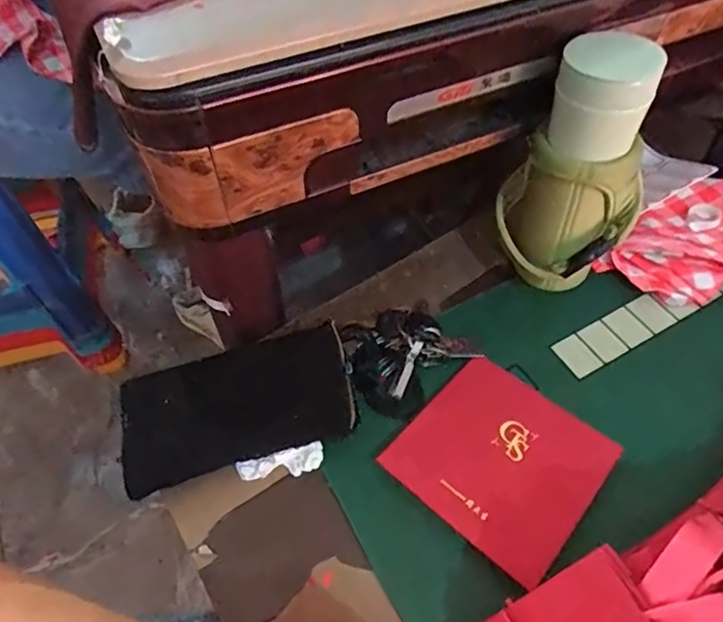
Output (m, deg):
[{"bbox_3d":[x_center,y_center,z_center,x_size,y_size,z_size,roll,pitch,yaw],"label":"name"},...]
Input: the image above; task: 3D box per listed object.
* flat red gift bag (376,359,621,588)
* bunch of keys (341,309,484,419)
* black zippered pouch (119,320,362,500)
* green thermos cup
[{"bbox_3d":[0.112,0.116,0.433,0.139,0.011,0.138,36,62,23],"label":"flat red gift bag"},{"bbox_3d":[0.035,0.034,0.478,0.099,0.032,0.092,-31,60,-20],"label":"bunch of keys"},{"bbox_3d":[-0.105,0.078,0.458,0.193,0.011,0.104,-17,61,0],"label":"black zippered pouch"},{"bbox_3d":[0.177,-0.103,0.464,0.111,0.229,0.073,20,57,14],"label":"green thermos cup"}]

